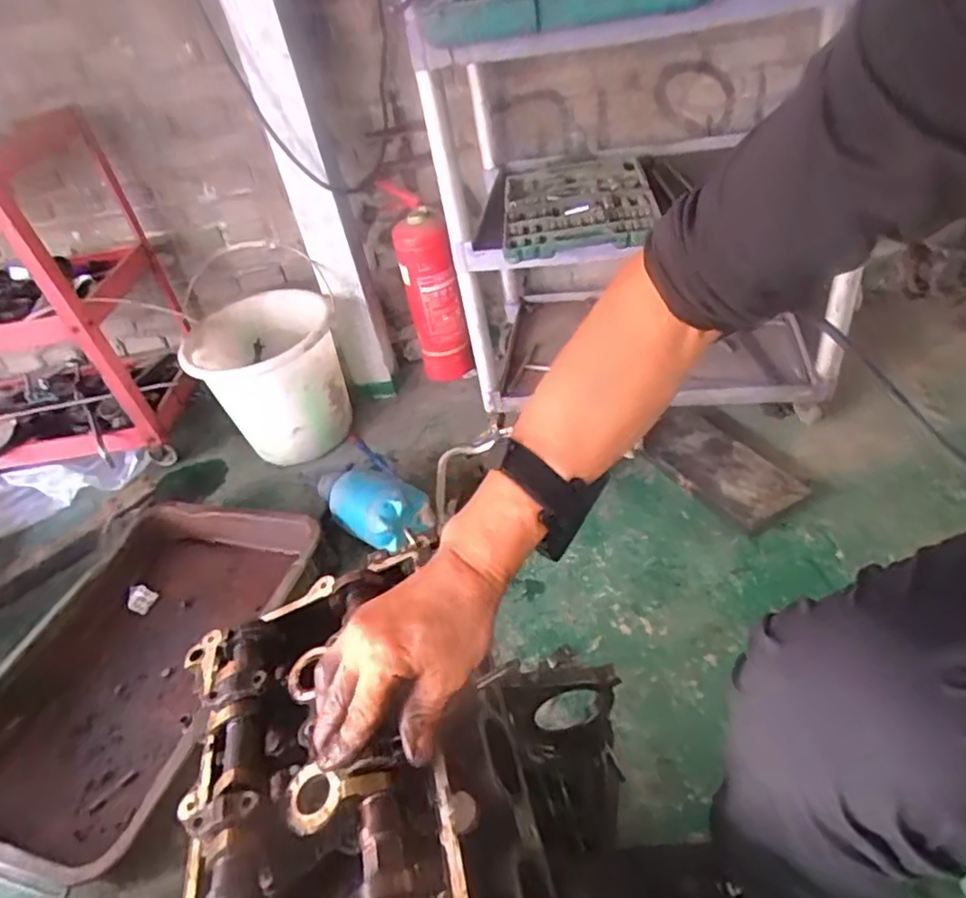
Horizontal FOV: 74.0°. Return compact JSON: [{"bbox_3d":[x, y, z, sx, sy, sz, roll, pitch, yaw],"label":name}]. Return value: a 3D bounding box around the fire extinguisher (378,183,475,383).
[{"bbox_3d":[-0.120,-0.370,1.528,0.141,0.452,0.122,-10,39,2],"label":"fire extinguisher"}]

